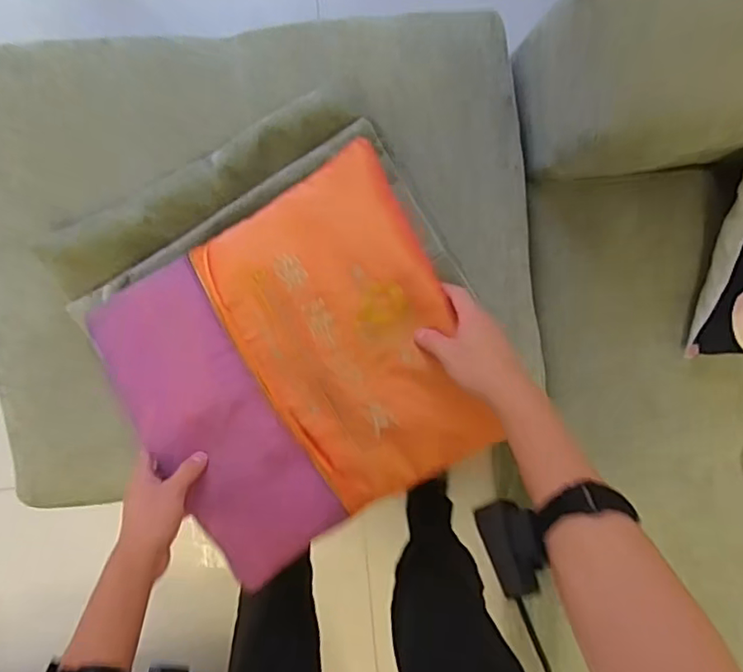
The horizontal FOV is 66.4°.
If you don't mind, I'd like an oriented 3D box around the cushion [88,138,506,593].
[{"bbox_3d":[-0.072,0.034,0.604,0.346,0.056,0.346,-30,97,-3],"label":"cushion"}]

